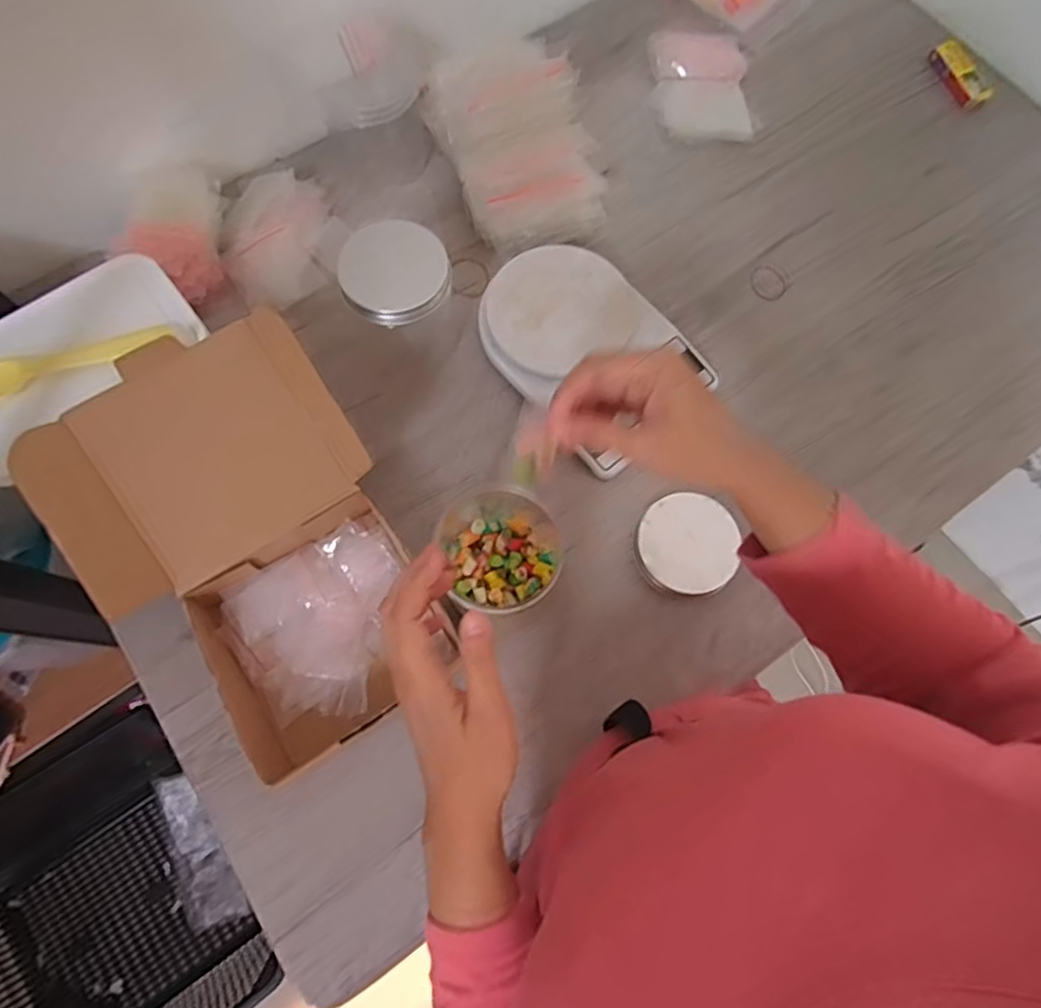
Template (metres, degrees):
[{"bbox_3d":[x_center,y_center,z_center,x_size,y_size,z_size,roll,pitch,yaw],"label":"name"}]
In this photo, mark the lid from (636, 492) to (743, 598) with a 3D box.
[{"bbox_3d":[0.143,0.035,0.529,0.086,0.023,0.081,0,73,-1],"label":"lid"}]

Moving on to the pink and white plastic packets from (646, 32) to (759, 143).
[{"bbox_3d":[0.195,-0.452,0.673,0.107,0.022,0.127,-1,73,-2],"label":"pink and white plastic packets"}]

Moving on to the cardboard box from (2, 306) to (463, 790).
[{"bbox_3d":[-0.200,0.032,0.475,0.205,0.104,0.301,-31,76,-10],"label":"cardboard box"}]

